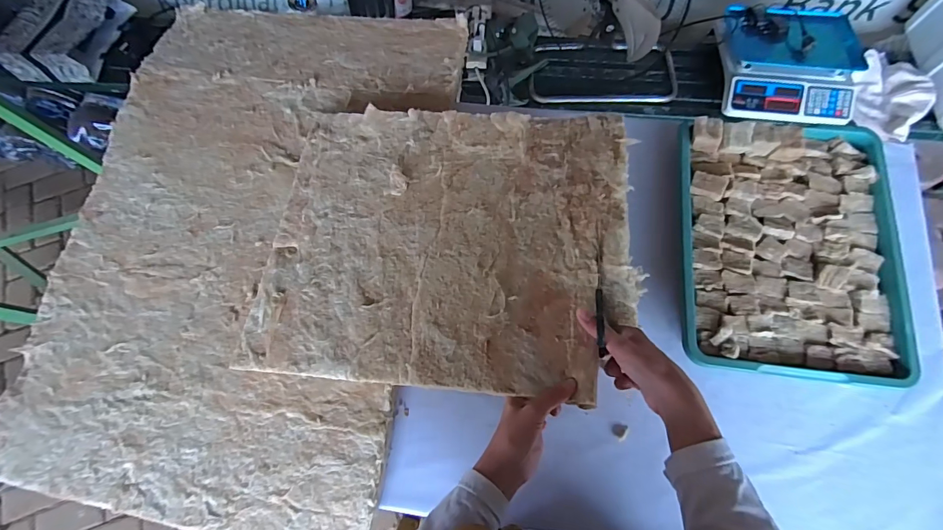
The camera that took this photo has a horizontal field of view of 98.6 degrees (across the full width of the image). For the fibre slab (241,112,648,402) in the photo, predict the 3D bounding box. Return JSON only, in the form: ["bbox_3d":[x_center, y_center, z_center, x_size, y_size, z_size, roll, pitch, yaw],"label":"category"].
[{"bbox_3d":[-0.033,-0.039,0.524,0.452,0.032,0.374,4,72,7],"label":"fibre slab"}]

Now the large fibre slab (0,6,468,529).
[{"bbox_3d":[-0.322,-0.066,0.602,0.545,0.027,0.794,7,73,1],"label":"large fibre slab"}]

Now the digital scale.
[{"bbox_3d":[0.851,-0.547,1.094,0.334,0.096,0.318,8,70,6],"label":"digital scale"}]

